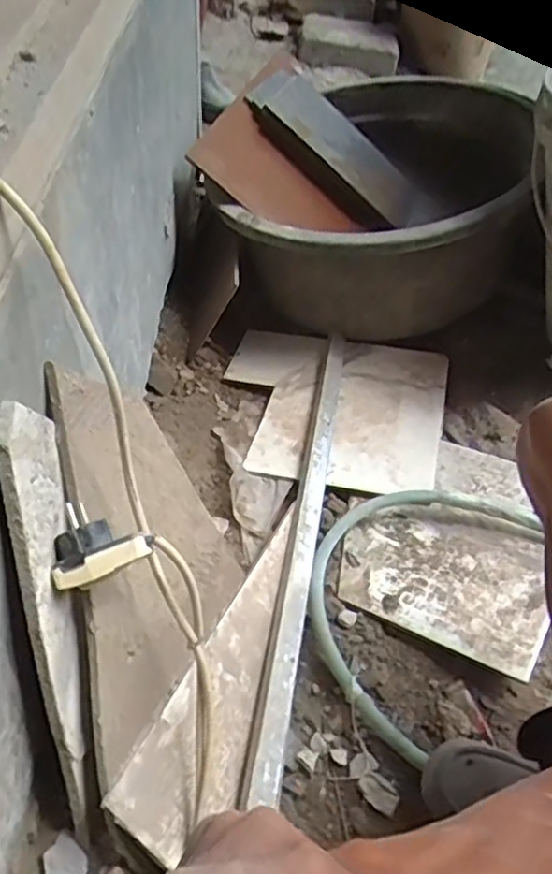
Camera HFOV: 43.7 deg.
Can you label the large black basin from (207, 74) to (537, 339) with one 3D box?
[{"bbox_3d":[0.179,-0.364,1.074,0.421,0.319,0.478,36,56,22],"label":"large black basin"}]

